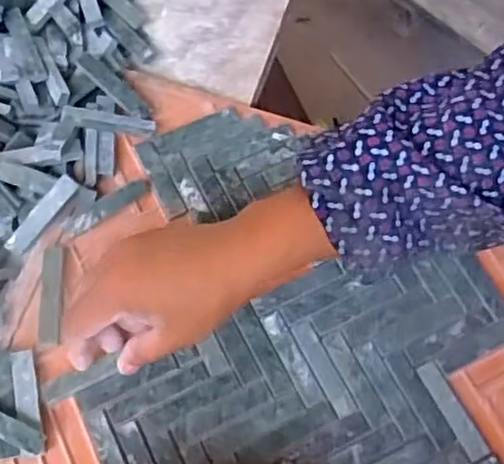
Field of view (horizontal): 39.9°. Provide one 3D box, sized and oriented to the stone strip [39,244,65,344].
[{"bbox_3d":[-0.128,0.040,0.446,0.013,0.007,0.063,-4,64,3],"label":"stone strip"}]

